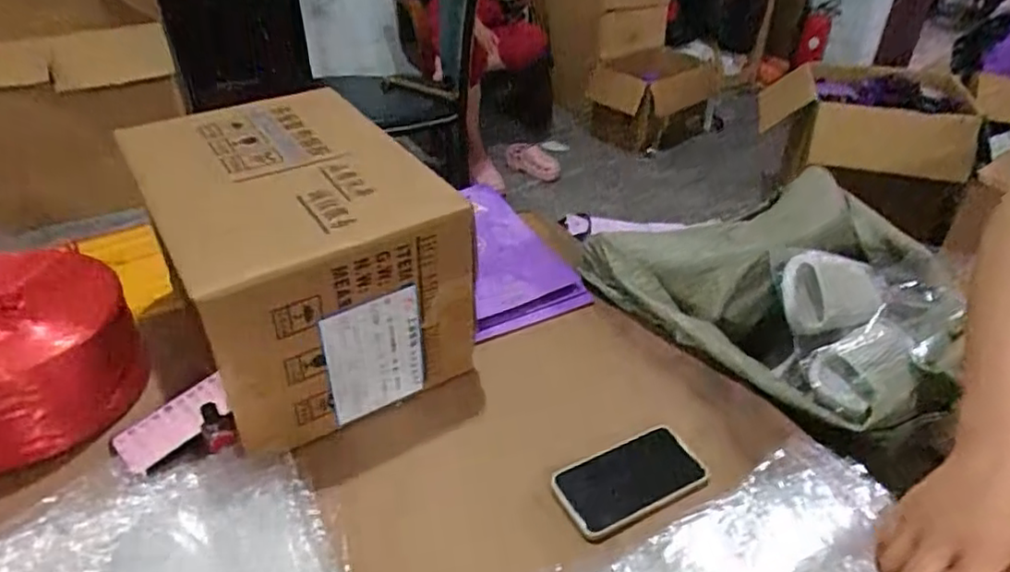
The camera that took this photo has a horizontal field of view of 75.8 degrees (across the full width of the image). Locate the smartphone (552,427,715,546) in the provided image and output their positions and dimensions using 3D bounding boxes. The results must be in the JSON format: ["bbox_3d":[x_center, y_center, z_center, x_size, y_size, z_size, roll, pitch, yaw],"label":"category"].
[{"bbox_3d":[0.130,0.202,0.678,0.150,0.015,0.077,-18,40,-22],"label":"smartphone"}]

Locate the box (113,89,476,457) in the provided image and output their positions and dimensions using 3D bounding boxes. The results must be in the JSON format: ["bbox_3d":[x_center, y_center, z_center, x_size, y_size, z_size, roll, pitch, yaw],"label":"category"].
[{"bbox_3d":[-0.239,-0.044,0.760,0.268,0.240,0.355,-23,42,-29],"label":"box"}]

